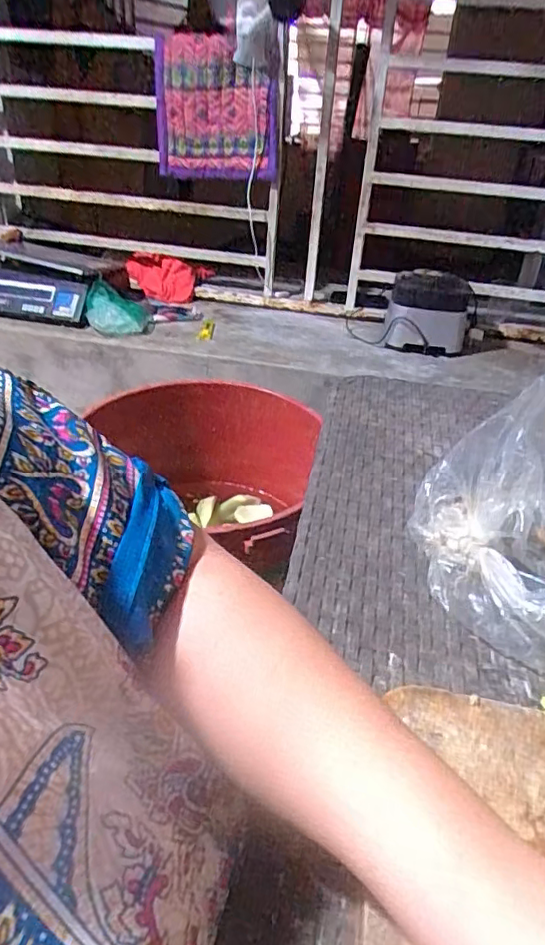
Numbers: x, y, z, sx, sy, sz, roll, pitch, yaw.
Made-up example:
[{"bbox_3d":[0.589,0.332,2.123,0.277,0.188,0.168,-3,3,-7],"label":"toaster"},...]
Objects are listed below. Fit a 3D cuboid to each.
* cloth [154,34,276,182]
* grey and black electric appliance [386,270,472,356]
[{"bbox_3d":[-0.139,-0.847,1.351,0.306,0.313,0.035,8,61,6],"label":"cloth"},{"bbox_3d":[0.408,-0.416,1.508,0.206,0.189,0.150,11,35,11],"label":"grey and black electric appliance"}]

